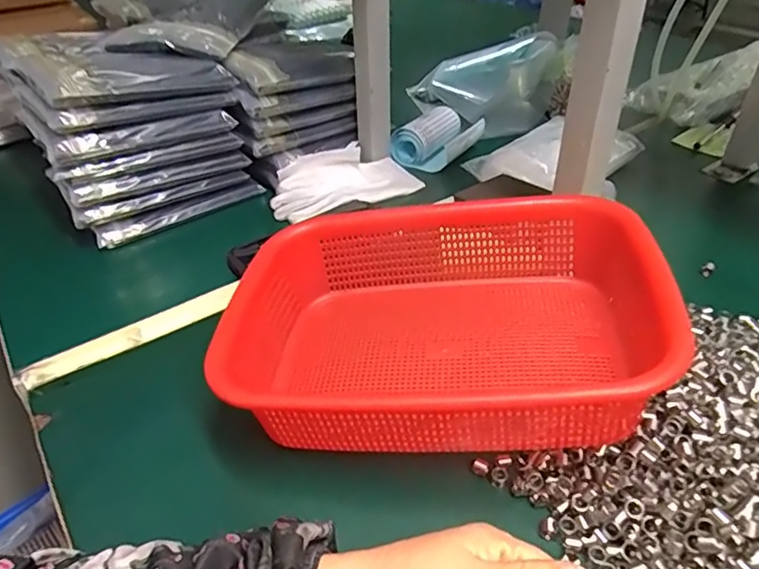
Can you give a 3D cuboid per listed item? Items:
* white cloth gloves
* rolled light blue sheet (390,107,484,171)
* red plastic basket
[{"bbox_3d":[-0.043,-0.122,0.663,0.174,0.039,0.085,-18,40,-21],"label":"white cloth gloves"},{"bbox_3d":[0.076,-0.187,0.732,0.110,0.042,0.073,-31,46,-33],"label":"rolled light blue sheet"},{"bbox_3d":[0.038,0.026,0.401,0.275,0.109,0.208,3,37,6],"label":"red plastic basket"}]

